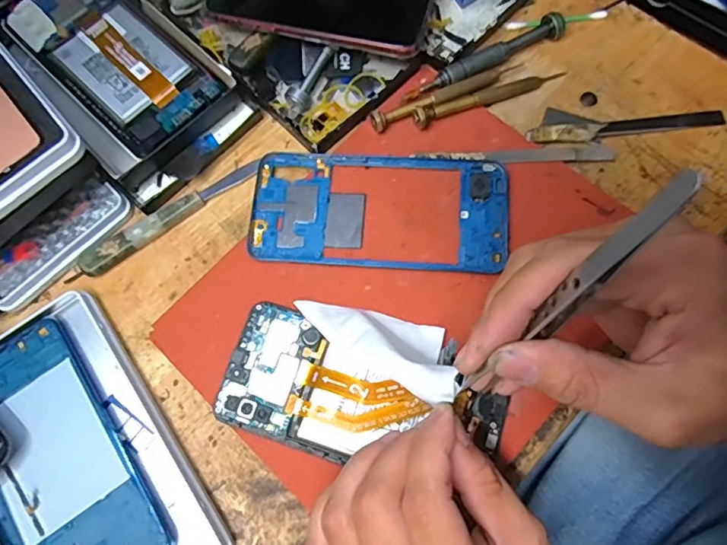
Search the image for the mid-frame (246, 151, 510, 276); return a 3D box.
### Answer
[{"bbox_3d":[0.009,-0.039,0.330,0.158,0.014,0.072,5,74,1],"label":"mid-frame"}]

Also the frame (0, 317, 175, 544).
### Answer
[{"bbox_3d":[-0.173,0.104,0.292,0.073,0.014,0.155,-34,77,-10],"label":"frame"}]

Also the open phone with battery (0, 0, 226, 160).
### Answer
[{"bbox_3d":[-0.171,-0.147,0.359,0.153,0.007,0.073,43,78,12],"label":"open phone with battery"}]

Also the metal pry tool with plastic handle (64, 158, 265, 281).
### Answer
[{"bbox_3d":[-0.123,-0.036,0.339,0.127,0.010,0.016,-35,78,-10],"label":"metal pry tool with plastic handle"}]

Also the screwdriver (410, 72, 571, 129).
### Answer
[{"bbox_3d":[0.084,-0.117,0.348,0.107,0.011,0.010,-20,76,-6],"label":"screwdriver"}]

